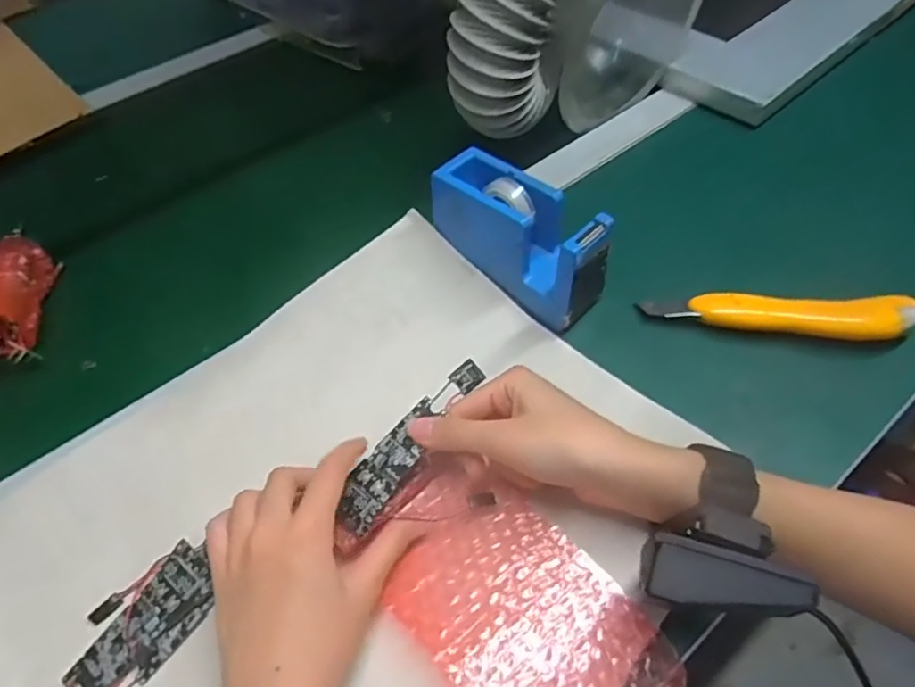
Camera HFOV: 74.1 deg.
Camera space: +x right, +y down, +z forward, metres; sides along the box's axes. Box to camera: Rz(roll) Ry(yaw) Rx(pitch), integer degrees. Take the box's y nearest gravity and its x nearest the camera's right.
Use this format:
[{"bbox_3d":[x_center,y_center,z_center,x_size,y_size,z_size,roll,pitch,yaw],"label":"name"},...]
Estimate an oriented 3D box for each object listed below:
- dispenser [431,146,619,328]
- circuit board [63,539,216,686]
[{"bbox_3d":[0.042,-0.077,0.436,0.128,0.071,0.051,34,62,26],"label":"dispenser"},{"bbox_3d":[-0.178,0.157,0.315,0.046,0.018,0.114,33,66,23],"label":"circuit board"}]

